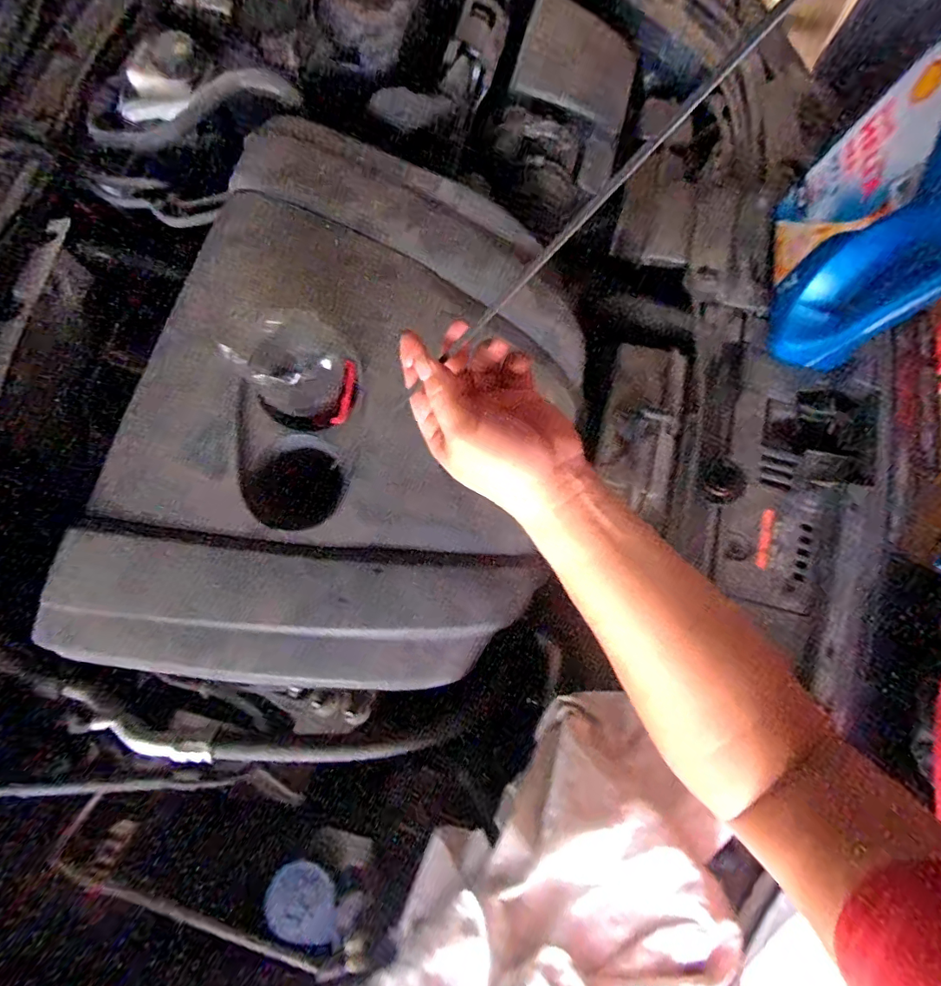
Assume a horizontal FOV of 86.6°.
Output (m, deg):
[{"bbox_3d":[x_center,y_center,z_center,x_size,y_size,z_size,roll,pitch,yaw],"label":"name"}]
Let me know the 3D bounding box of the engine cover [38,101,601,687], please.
[{"bbox_3d":[-0.099,-0.079,0.502,0.411,0.099,0.554,14,77,4],"label":"engine cover"}]

